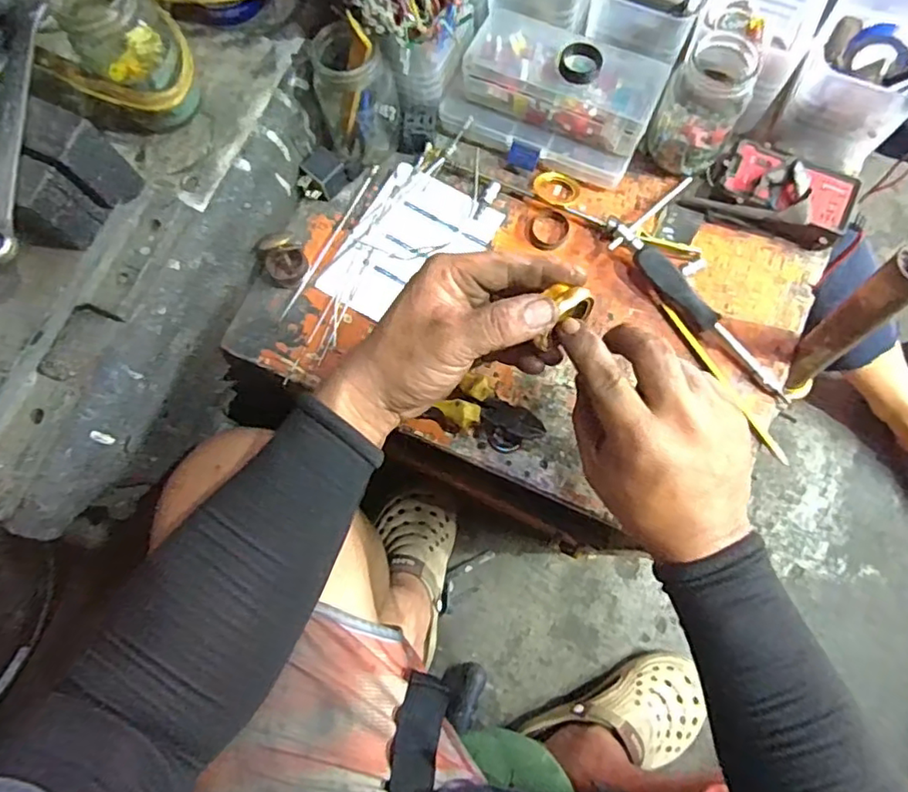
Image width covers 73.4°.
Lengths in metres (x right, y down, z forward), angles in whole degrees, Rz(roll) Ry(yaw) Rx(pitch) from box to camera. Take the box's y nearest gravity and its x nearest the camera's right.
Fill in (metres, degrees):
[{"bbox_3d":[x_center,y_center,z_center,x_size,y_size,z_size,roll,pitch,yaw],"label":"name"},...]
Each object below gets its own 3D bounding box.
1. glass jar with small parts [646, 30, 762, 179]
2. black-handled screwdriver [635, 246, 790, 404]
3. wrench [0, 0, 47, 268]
[{"bbox_3d":[0.201,-0.232,0.493,0.062,0.096,0.059,0,77,2],"label":"glass jar with small parts"},{"bbox_3d":[0.207,-0.057,0.492,0.018,0.027,0.163,-40,79,-7],"label":"black-handled screwdriver"},{"bbox_3d":[-0.277,-0.165,0.377,0.026,0.015,0.188,-4,77,1],"label":"wrench"}]

